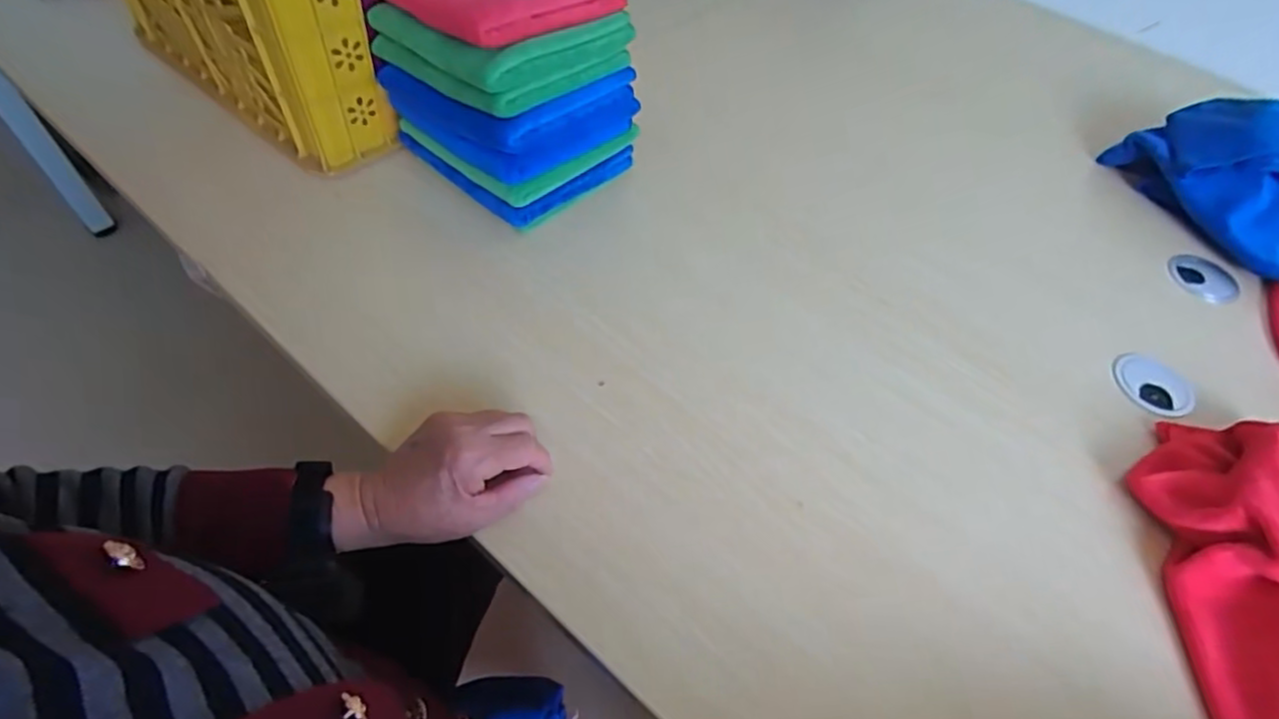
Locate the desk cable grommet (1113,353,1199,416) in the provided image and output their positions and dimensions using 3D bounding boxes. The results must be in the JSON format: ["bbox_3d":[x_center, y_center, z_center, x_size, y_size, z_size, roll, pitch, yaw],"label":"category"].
[{"bbox_3d":[0.465,0.025,0.583,0.068,0.005,0.064,3,53,-4],"label":"desk cable grommet"}]

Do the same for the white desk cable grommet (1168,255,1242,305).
[{"bbox_3d":[0.594,-0.084,0.678,0.063,0.010,0.057,23,54,11],"label":"white desk cable grommet"}]

